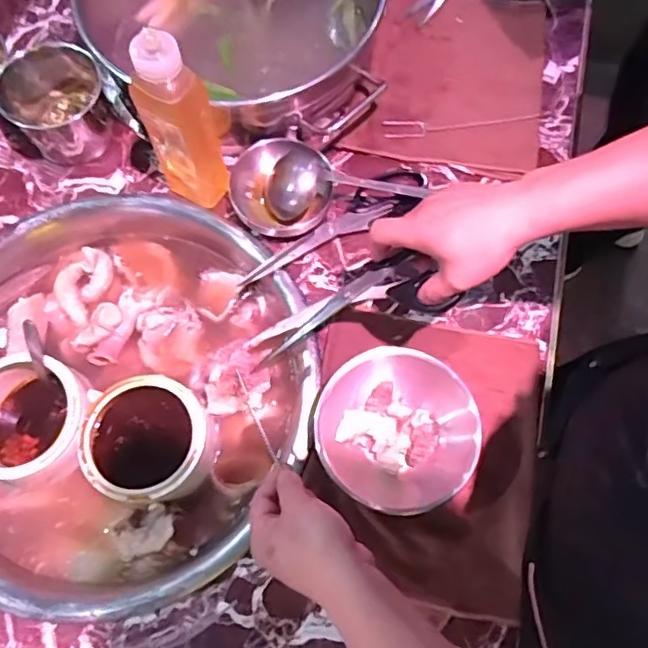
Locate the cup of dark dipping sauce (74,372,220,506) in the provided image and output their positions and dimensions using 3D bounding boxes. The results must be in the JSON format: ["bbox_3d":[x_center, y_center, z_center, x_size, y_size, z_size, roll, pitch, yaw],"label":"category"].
[{"bbox_3d":[-0.178,0.120,0.601,0.119,0.052,0.120,0,70,1],"label":"cup of dark dipping sauce"}]

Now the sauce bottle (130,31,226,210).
[{"bbox_3d":[-0.145,-0.196,0.591,0.062,0.211,0.065,-28,72,-9],"label":"sauce bottle"}]

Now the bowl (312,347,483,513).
[{"bbox_3d":[0.070,0.102,0.567,0.151,0.047,0.149,0,70,1],"label":"bowl"}]

